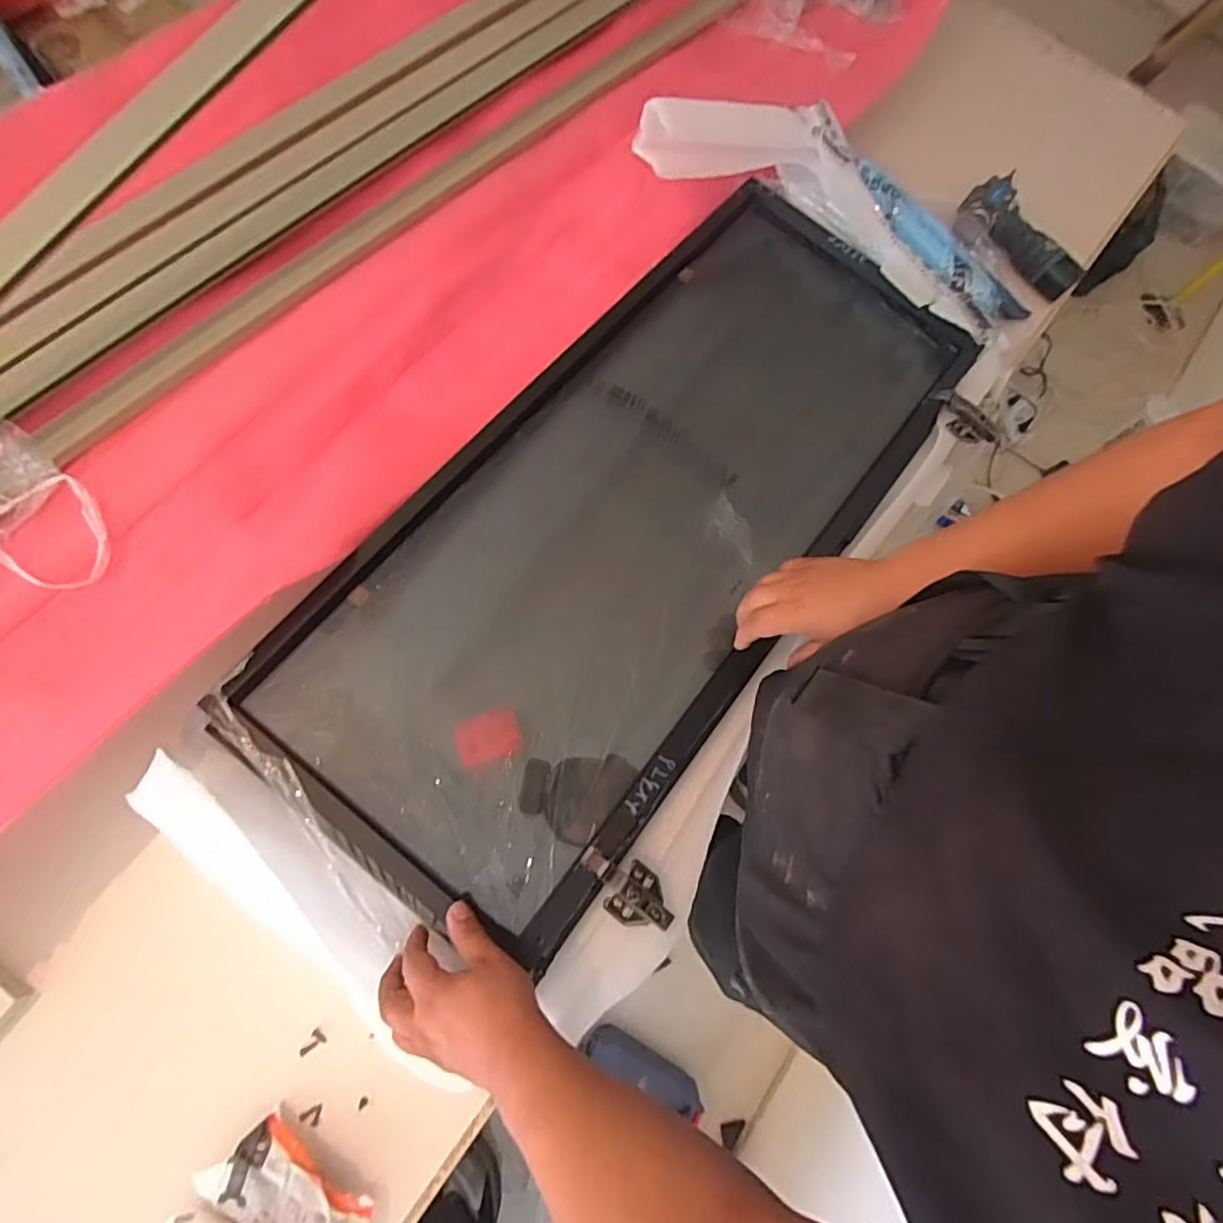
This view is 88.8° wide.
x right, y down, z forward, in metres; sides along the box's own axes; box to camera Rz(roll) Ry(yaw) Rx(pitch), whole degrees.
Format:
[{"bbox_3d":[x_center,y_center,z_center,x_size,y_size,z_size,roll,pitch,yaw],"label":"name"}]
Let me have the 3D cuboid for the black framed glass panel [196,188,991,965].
[{"bbox_3d":[0.048,-0.124,0.715,0.404,0.049,0.923,38,73,3],"label":"black framed glass panel"}]

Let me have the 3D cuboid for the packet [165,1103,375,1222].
[{"bbox_3d":[-0.276,0.488,0.493,0.125,0.033,0.114,36,72,5],"label":"packet"}]

